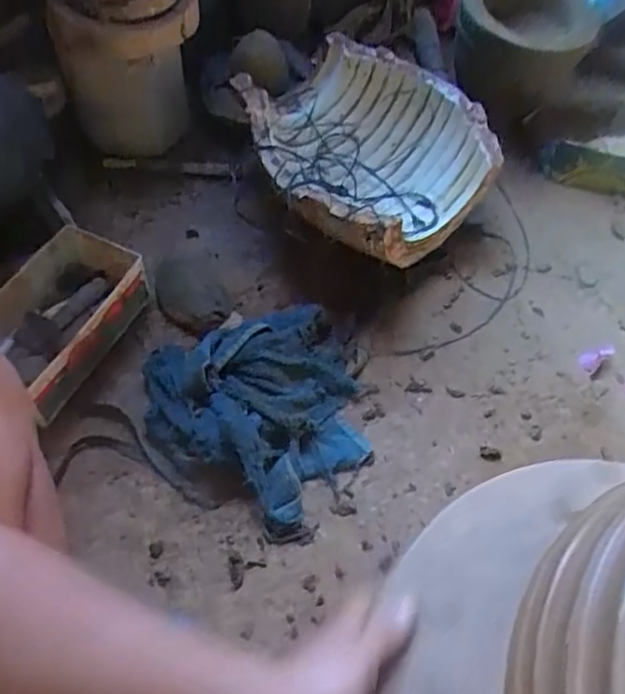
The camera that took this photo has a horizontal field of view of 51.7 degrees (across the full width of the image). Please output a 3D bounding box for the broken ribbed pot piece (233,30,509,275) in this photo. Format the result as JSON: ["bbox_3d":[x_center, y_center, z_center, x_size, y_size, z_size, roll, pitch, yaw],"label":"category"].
[{"bbox_3d":[0.067,-0.287,0.964,0.336,0.150,0.336,2,59,-3],"label":"broken ribbed pot piece"}]

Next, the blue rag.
[{"bbox_3d":[-0.061,0.084,0.799,0.263,0.070,0.257,-17,62,-13],"label":"blue rag"}]

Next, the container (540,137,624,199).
[{"bbox_3d":[0.489,-0.308,1.070,0.229,0.050,0.105,7,59,0],"label":"container"}]

